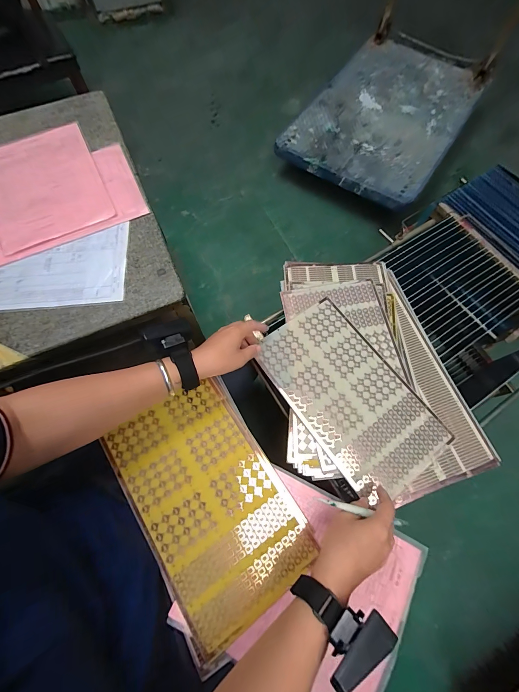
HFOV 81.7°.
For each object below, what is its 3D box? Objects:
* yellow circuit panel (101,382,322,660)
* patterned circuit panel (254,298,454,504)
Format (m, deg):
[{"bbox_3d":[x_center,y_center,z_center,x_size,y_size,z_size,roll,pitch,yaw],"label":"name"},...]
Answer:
[{"bbox_3d":[-0.070,0.214,0.426,0.183,0.007,0.302,-30,72,-17],"label":"yellow circuit panel"},{"bbox_3d":[0.148,0.079,0.503,0.181,0.008,0.311,-35,75,-13],"label":"patterned circuit panel"}]

